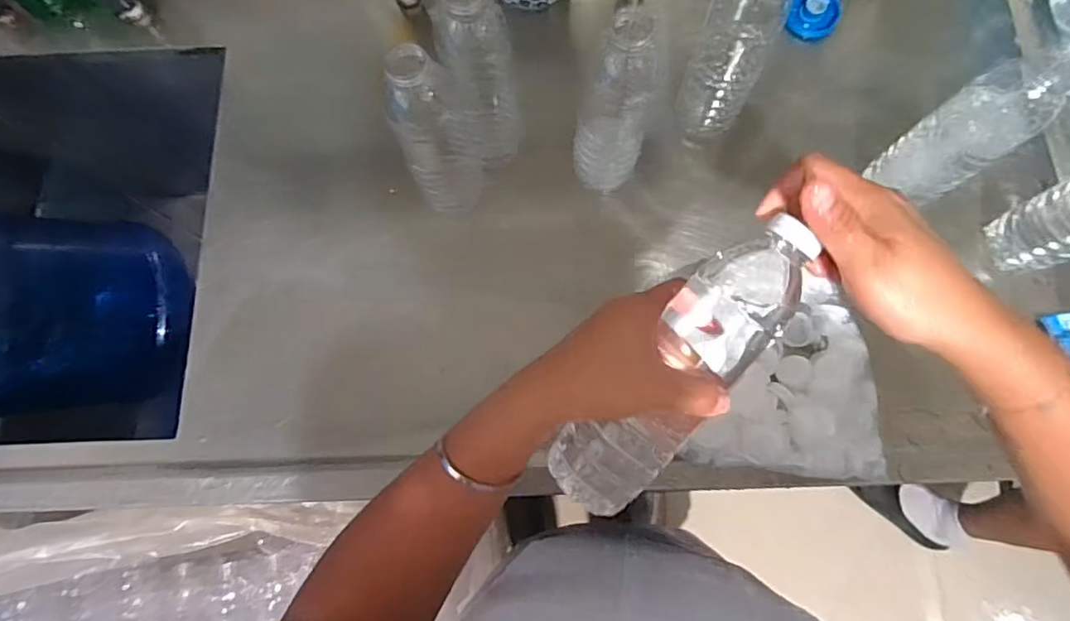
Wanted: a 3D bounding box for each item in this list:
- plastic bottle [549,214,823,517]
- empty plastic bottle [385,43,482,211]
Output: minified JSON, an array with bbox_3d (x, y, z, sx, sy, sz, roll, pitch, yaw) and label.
[{"bbox_3d":[0.086,0.037,0.339,0.060,0.062,0.203,38,96,10],"label":"plastic bottle"},{"bbox_3d":[-0.081,-0.148,0.482,0.058,0.195,0.052,-11,75,-2],"label":"empty plastic bottle"}]

